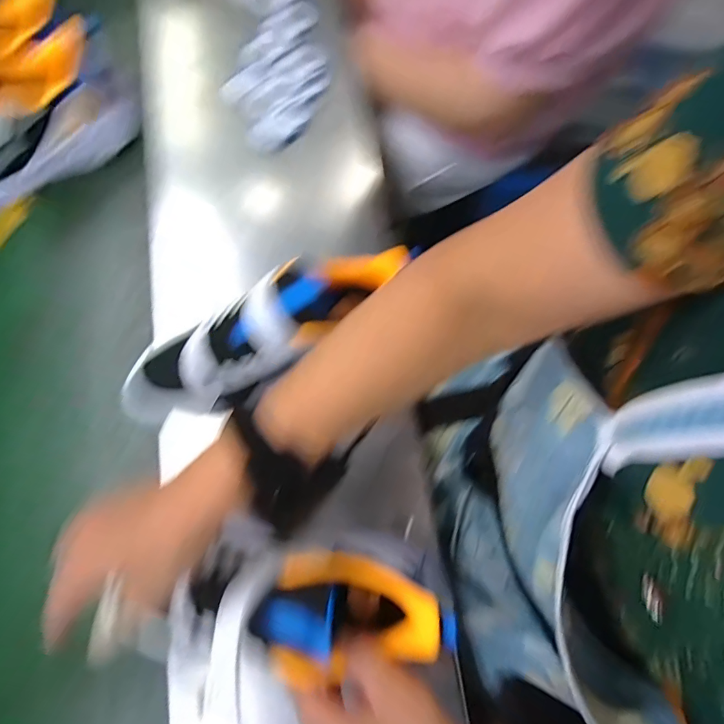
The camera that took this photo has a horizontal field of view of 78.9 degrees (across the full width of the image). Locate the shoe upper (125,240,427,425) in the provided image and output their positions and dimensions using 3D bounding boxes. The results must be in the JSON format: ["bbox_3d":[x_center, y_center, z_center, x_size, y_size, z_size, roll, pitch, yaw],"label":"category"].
[{"bbox_3d":[-0.088,-0.024,0.364,0.245,0.094,0.078,-29,76,7],"label":"shoe upper"}]

